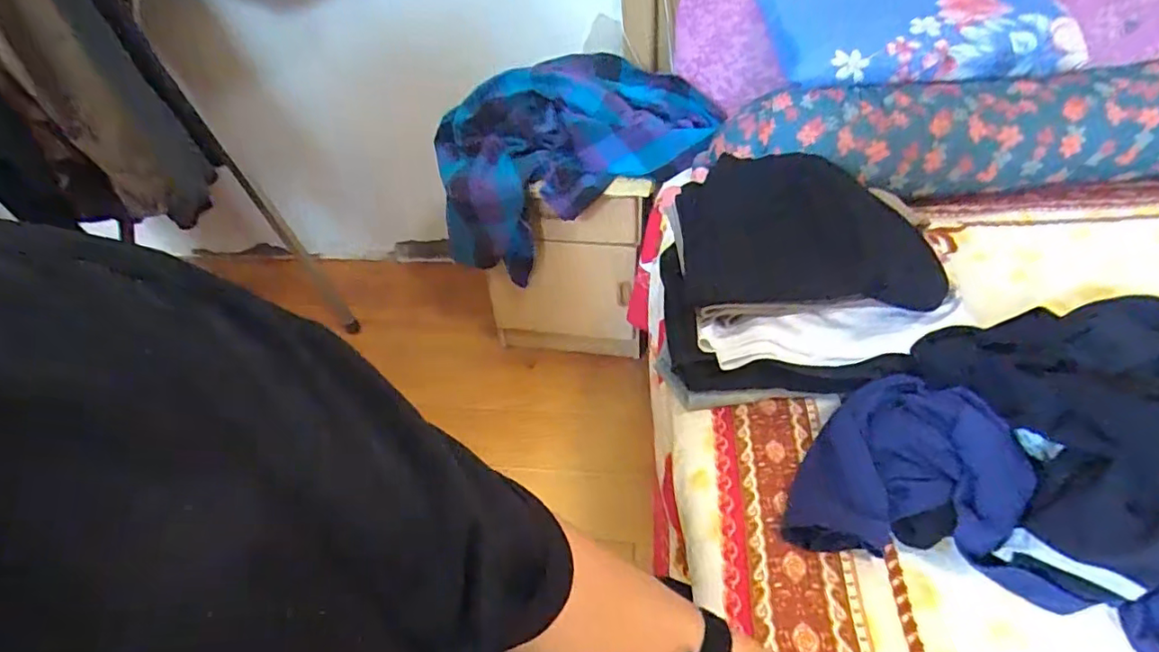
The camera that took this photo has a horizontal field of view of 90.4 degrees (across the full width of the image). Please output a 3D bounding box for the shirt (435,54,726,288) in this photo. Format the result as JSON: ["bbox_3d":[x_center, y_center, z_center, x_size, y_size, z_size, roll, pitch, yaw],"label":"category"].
[{"bbox_3d":[-0.016,-0.305,1.148,0.536,0.365,0.161,0,43,6],"label":"shirt"}]

